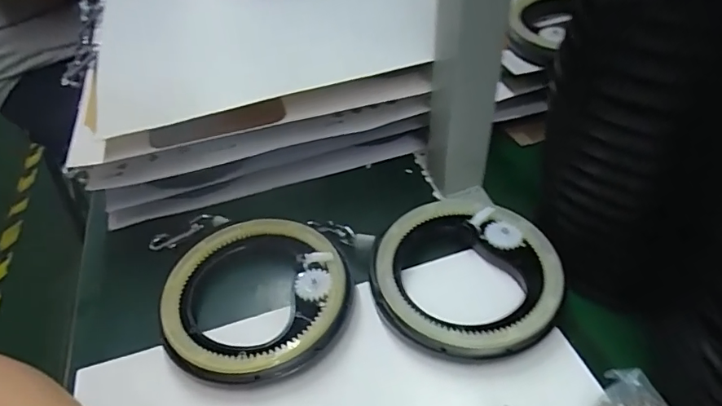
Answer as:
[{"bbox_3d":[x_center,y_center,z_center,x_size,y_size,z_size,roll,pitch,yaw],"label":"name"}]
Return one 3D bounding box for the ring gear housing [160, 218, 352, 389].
[{"bbox_3d":[-0.071,0.063,0.336,0.124,0.023,0.122,-12,42,-10],"label":"ring gear housing"}]

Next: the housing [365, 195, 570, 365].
[{"bbox_3d":[0.069,0.050,0.335,0.120,0.032,0.121,-2,41,2],"label":"housing"}]

